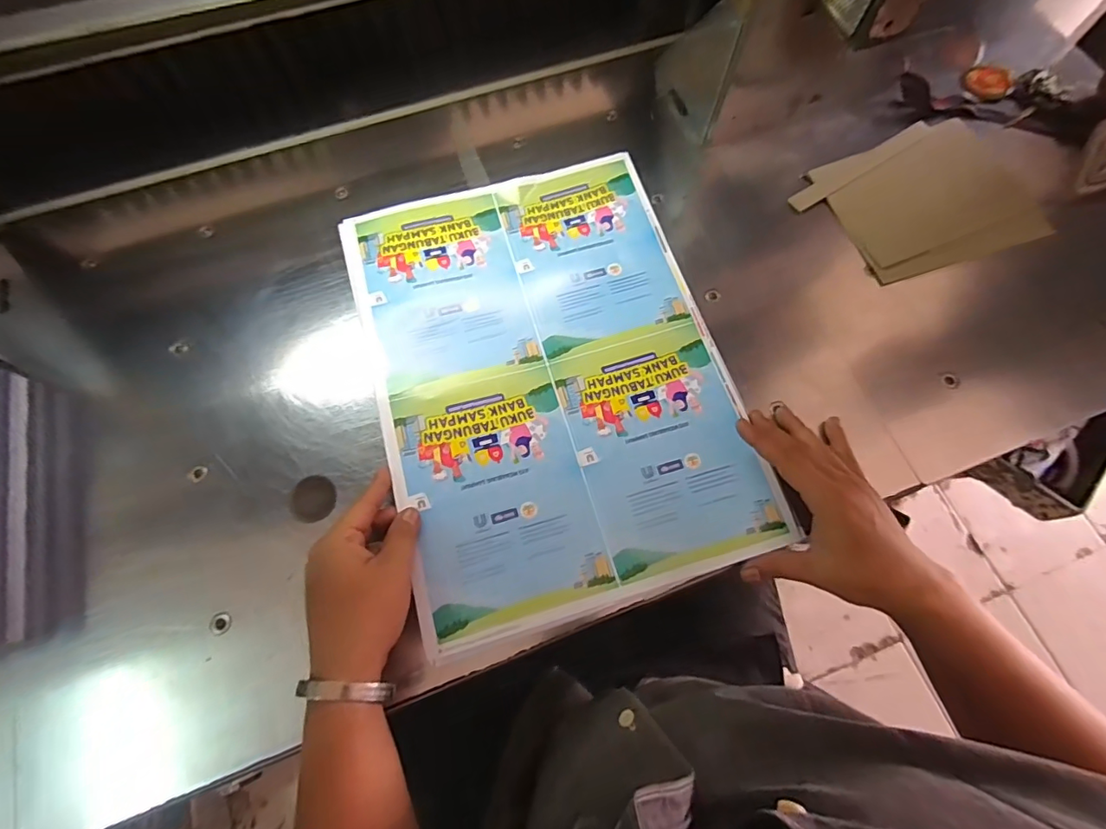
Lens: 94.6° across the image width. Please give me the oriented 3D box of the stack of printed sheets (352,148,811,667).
[{"bbox_3d":[-0.005,-0.046,0.488,0.315,0.024,0.436,-15,70,-8],"label":"stack of printed sheets"}]

